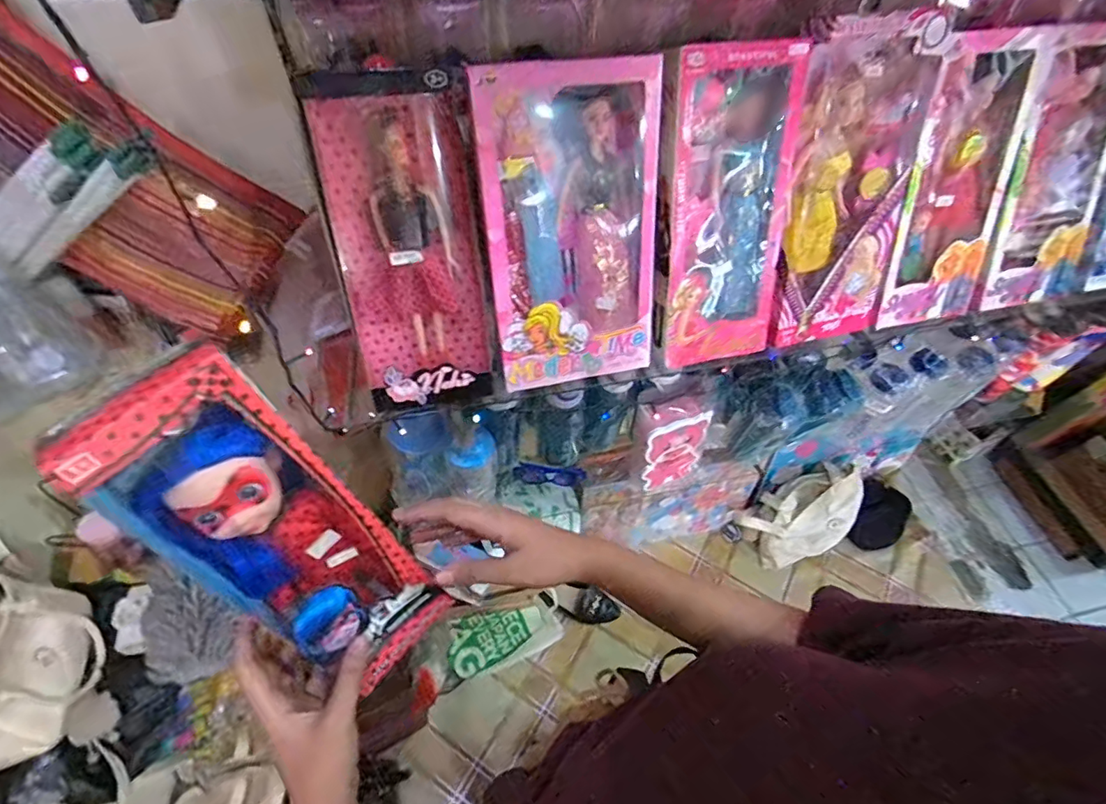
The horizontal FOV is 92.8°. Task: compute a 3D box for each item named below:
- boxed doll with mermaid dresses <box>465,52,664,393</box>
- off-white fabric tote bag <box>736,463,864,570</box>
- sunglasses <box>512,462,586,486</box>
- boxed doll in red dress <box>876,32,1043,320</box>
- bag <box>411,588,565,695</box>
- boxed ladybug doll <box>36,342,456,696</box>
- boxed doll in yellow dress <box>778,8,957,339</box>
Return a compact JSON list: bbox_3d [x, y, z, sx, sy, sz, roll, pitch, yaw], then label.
[{"bbox_3d":[0.021,-0.169,0.547,0.177,0.312,0.047,-10,26,-10],"label":"boxed doll with mermaid dresses"},{"bbox_3d":[0.679,0.308,1.407,0.302,0.189,0.161,-18,57,-15],"label":"off-white fabric tote bag"},{"bbox_3d":[-0.007,0.140,0.993,0.134,0.061,0.022,8,52,-17],"label":"sunglasses"},{"bbox_3d":[0.469,-0.247,0.621,0.138,0.306,0.049,-14,30,-13],"label":"boxed doll in red dress"},{"bbox_3d":[-0.153,0.587,1.304,0.357,0.070,0.130,-18,57,-16],"label":"bag"},{"bbox_3d":[-0.179,0.099,0.363,0.049,0.283,0.094,10,49,38],"label":"boxed ladybug doll"},{"bbox_3d":[0.335,-0.227,0.591,0.149,0.318,0.050,-18,34,-15],"label":"boxed doll in yellow dress"}]

